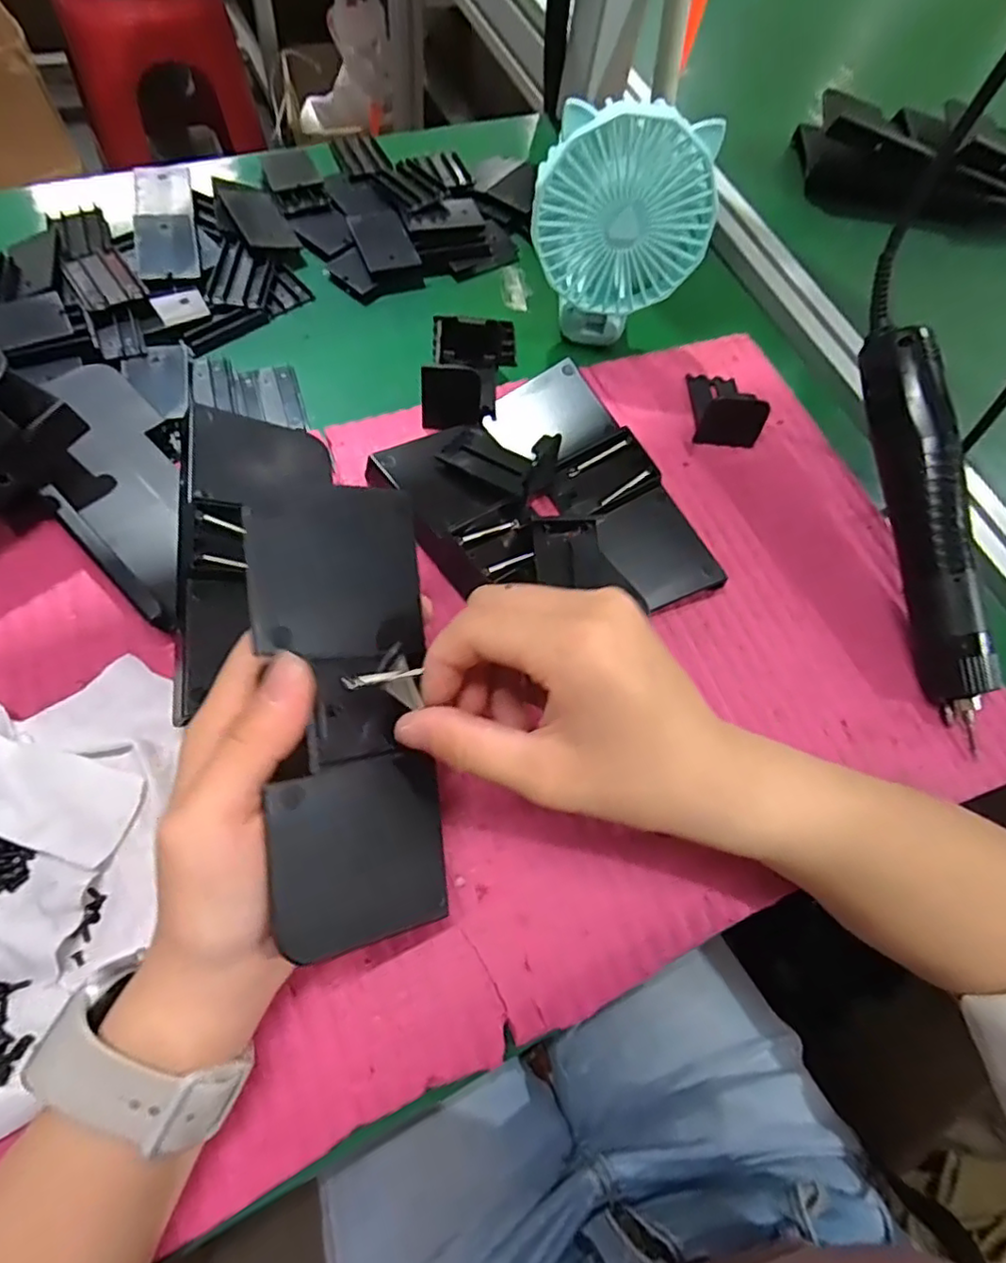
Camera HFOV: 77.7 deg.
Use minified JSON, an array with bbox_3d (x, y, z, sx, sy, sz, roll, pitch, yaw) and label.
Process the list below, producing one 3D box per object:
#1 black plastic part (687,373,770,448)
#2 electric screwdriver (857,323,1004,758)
[{"bbox_3d":[0.141,-0.148,0.391,0.038,0.029,0.058,5,66,-5],"label":"black plastic part"},{"bbox_3d":[0.228,-0.056,0.334,0.028,0.033,0.210,-8,87,-7],"label":"electric screwdriver"}]

